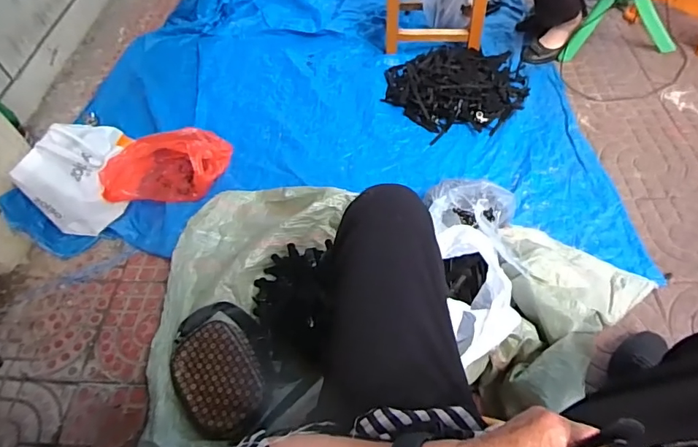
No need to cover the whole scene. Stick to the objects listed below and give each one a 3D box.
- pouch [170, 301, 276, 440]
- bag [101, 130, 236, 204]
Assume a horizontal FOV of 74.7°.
[{"bbox_3d":[-0.257,0.292,0.938,0.187,0.077,0.271,-19,55,-8],"label":"pouch"},{"bbox_3d":[-0.493,-0.163,1.249,0.274,0.139,0.226,1,54,6],"label":"bag"}]

